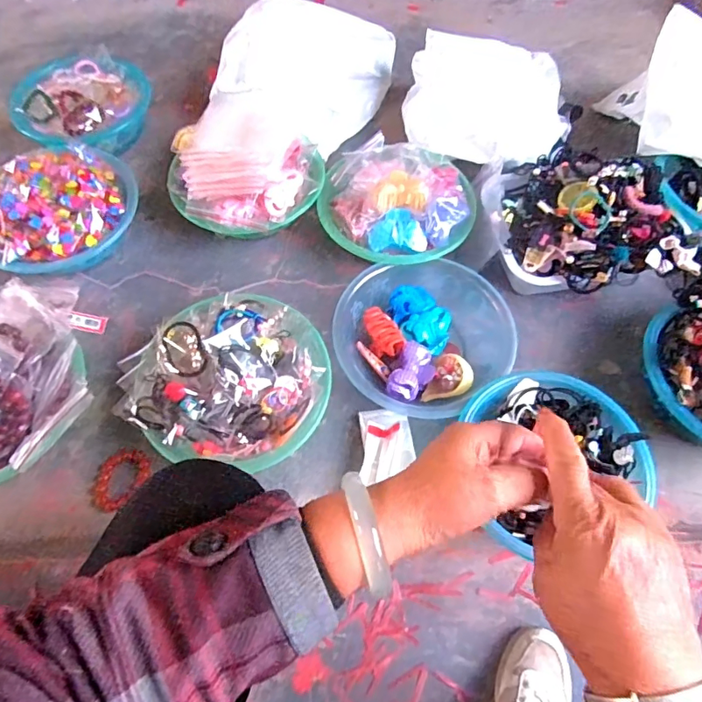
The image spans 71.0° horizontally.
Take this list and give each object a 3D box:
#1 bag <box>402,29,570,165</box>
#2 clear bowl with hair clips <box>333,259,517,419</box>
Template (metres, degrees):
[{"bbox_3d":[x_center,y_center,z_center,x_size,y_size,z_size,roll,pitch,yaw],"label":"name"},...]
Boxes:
[{"bbox_3d":[0.236,-0.427,0.852,0.283,0.080,0.258,15,63,7],"label":"bag"},{"bbox_3d":[0.097,-0.016,0.687,0.228,0.075,0.212,0,62,-1],"label":"clear bowl with hair clips"}]

